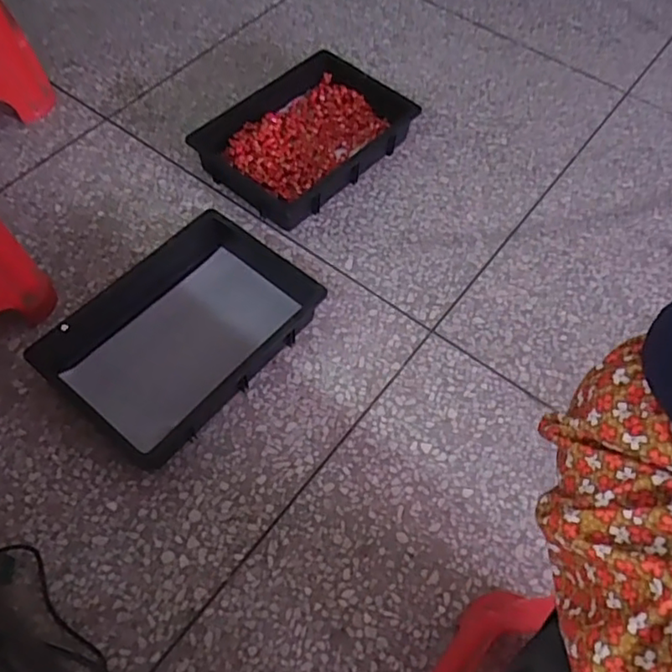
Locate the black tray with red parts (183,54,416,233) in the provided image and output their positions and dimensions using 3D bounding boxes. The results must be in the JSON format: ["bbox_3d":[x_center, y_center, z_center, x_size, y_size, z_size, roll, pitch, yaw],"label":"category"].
[{"bbox_3d":[-0.064,-0.467,1.420,0.435,0.097,0.284,-37,67,-23],"label":"black tray with red parts"}]

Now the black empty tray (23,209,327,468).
[{"bbox_3d":[-0.284,-0.027,1.166,0.326,0.083,0.477,35,63,17],"label":"black empty tray"}]

